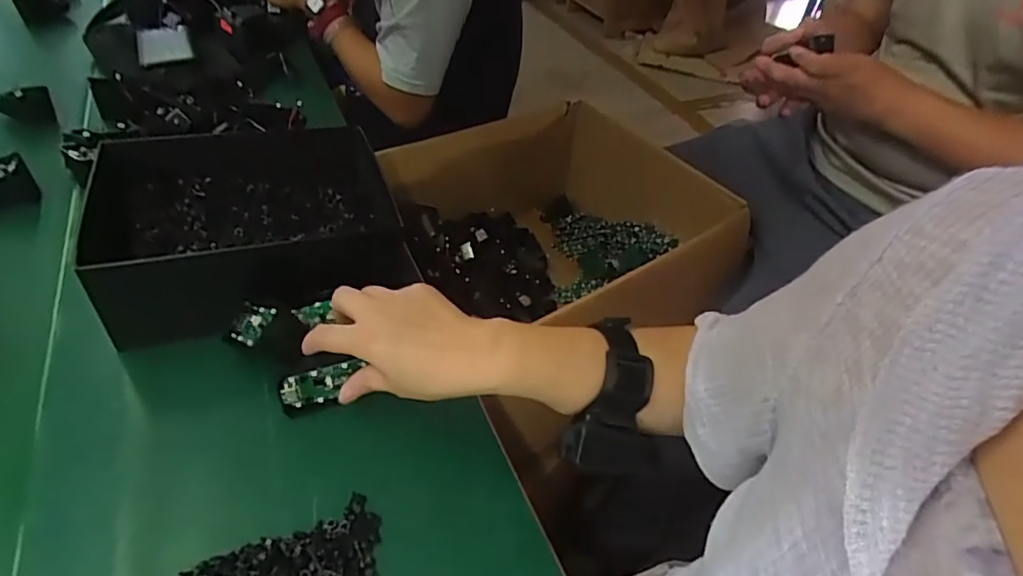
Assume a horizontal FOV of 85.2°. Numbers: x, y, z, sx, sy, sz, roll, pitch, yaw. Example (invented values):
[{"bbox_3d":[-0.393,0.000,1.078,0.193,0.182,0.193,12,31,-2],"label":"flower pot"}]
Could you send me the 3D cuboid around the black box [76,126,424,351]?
[{"bbox_3d":[-0.230,-0.055,0.511,0.228,0.090,0.193,-11,45,-19],"label":"black box"}]

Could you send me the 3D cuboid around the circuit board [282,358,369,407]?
[{"bbox_3d":[-0.144,0.073,0.419,0.054,0.031,0.008,-10,45,-19],"label":"circuit board"}]

